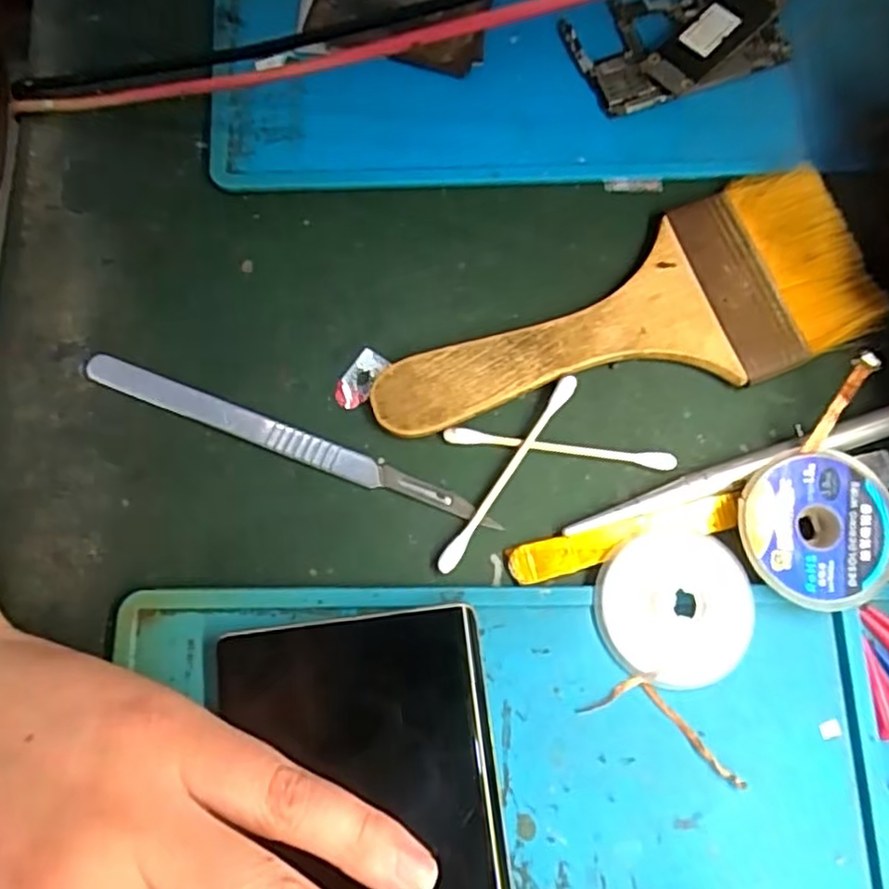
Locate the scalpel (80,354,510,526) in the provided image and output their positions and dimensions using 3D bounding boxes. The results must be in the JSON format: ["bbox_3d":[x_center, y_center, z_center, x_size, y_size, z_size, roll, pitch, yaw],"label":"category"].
[{"bbox_3d":[-0.048,-0.001,0.213,0.133,0.004,0.009,20,76,5],"label":"scalpel"}]

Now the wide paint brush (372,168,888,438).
[{"bbox_3d":[0.056,-0.038,0.220,0.158,0.010,0.061,-19,76,-5],"label":"wide paint brush"}]

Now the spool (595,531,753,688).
[{"bbox_3d":[0.066,0.047,0.198,0.043,0.012,0.042,0,75,0],"label":"spool"}]

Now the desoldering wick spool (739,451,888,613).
[{"bbox_3d":[0.108,0.025,0.203,0.044,0.012,0.043,0,75,0],"label":"desoldering wick spool"}]

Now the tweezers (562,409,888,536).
[{"bbox_3d":[0.091,0.007,0.208,0.114,0.013,0.008,-17,76,-5],"label":"tweezers"}]

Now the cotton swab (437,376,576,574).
[{"bbox_3d":[0.019,0.008,0.211,0.005,0.005,0.071,34,77,8],"label":"cotton swab"}]

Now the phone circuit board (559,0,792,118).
[{"bbox_3d":[0.084,-0.143,0.243,0.074,0.010,0.042,-23,76,-6],"label":"phone circuit board"}]

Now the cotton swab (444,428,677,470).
[{"bbox_3d":[0.035,0.001,0.213,0.071,0.004,0.005,7,75,2],"label":"cotton swab"}]

